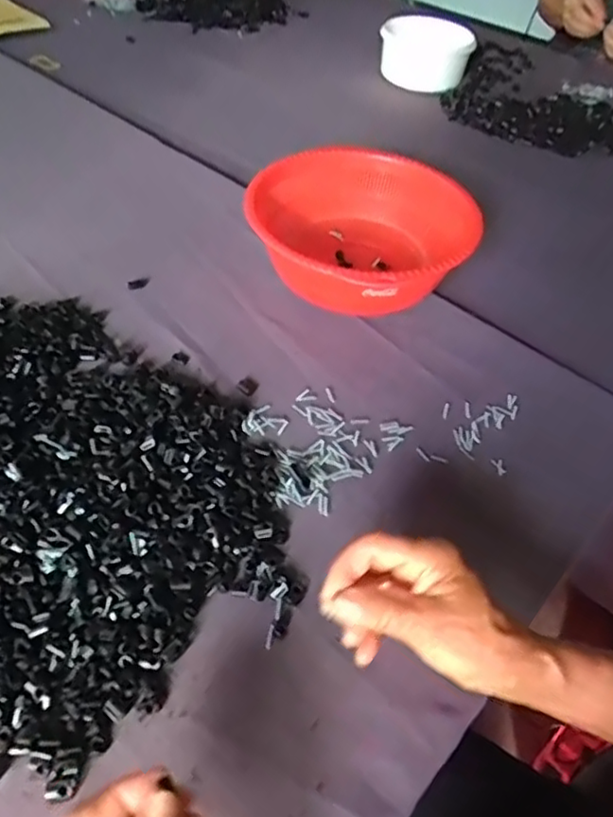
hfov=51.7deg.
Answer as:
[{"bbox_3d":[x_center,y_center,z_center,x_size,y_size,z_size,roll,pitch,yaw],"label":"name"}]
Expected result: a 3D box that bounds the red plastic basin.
[{"bbox_3d":[0.057,-0.172,0.663,0.214,0.094,0.213,3,48,-4],"label":"red plastic basin"}]

